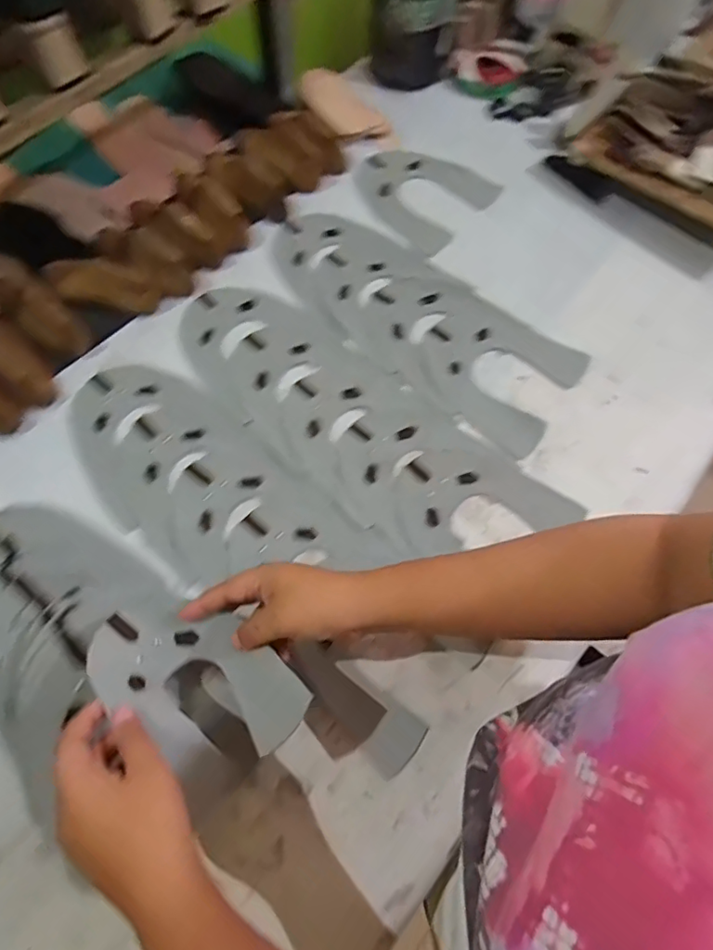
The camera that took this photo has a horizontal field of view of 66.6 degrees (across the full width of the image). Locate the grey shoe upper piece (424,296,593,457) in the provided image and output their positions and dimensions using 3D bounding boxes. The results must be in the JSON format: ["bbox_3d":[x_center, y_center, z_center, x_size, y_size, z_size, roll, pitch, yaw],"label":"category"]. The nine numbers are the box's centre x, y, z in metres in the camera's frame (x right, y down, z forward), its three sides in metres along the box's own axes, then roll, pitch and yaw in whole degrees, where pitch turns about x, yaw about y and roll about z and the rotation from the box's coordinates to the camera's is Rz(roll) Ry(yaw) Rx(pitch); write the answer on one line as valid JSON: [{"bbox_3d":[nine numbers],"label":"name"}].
[{"bbox_3d":[0.148,-0.116,0.590,0.161,0.008,0.149,34,72,13],"label":"grey shoe upper piece"}]

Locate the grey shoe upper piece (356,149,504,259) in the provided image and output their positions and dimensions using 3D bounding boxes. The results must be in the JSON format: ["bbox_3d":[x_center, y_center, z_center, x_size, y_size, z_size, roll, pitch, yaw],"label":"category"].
[{"bbox_3d":[0.079,-0.363,0.687,0.163,0.010,0.143,40,72,14],"label":"grey shoe upper piece"}]

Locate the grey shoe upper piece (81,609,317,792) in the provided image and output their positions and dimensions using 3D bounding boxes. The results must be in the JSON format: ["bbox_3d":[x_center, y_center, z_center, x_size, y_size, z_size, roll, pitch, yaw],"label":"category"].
[{"bbox_3d":[-0.117,0.143,0.388,0.151,0.037,0.094,41,72,14],"label":"grey shoe upper piece"}]

